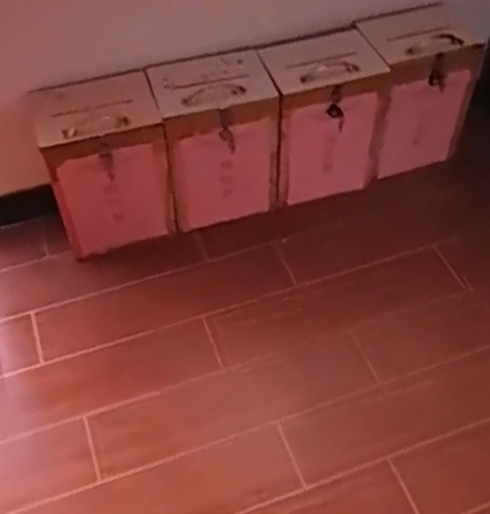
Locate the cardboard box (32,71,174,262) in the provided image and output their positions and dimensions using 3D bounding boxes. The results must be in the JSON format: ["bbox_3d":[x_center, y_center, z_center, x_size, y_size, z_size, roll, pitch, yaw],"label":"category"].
[{"bbox_3d":[-0.312,-0.203,1.545,0.258,0.384,0.186,-17,51,-11],"label":"cardboard box"}]

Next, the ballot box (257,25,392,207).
[{"bbox_3d":[0.182,-0.319,1.626,0.256,0.382,0.157,-17,51,-11],"label":"ballot box"}]

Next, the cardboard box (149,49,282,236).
[{"bbox_3d":[-0.064,-0.262,1.589,0.255,0.366,0.177,-14,50,-8],"label":"cardboard box"}]

